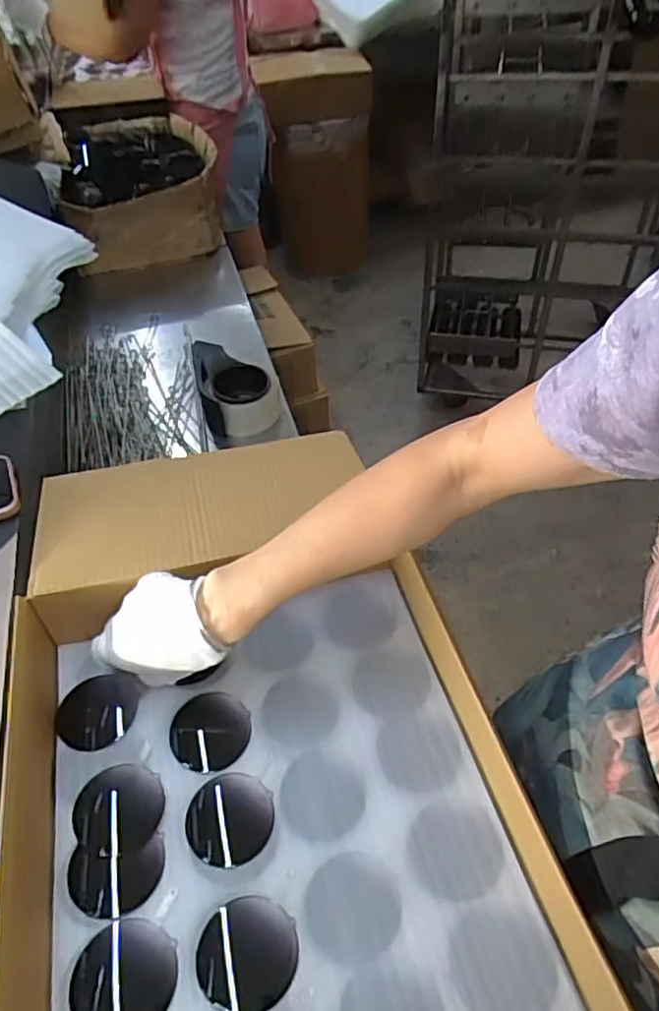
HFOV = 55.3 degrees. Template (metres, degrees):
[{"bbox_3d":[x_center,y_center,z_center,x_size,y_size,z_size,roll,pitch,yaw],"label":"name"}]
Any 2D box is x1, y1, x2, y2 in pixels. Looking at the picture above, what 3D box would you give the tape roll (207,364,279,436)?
[{"bbox_3d":[-0.116,-0.143,0.861,0.087,0.057,0.084,-2,49,2],"label":"tape roll"}]

